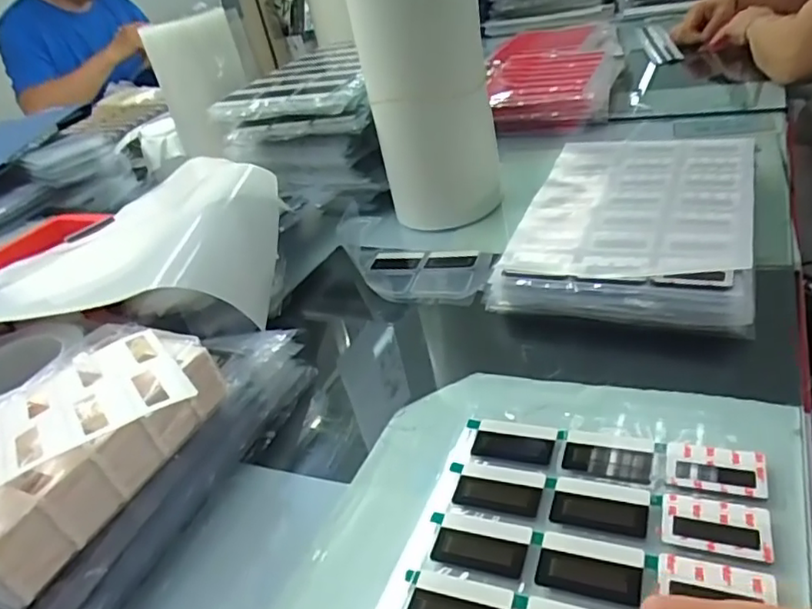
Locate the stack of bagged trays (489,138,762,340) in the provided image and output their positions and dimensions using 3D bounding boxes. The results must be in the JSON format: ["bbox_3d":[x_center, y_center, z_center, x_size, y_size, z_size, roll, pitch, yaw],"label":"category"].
[{"bbox_3d":[0.221,-0.085,0.599,0.205,0.047,0.309,4,36,25],"label":"stack of bagged trays"}]

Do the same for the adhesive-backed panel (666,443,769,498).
[{"bbox_3d":[0.185,0.097,0.367,0.053,0.007,0.033,2,35,22],"label":"adhesive-backed panel"}]

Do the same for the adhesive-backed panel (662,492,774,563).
[{"bbox_3d":[0.171,0.121,0.340,0.053,0.004,0.036,3,36,24],"label":"adhesive-backed panel"}]

